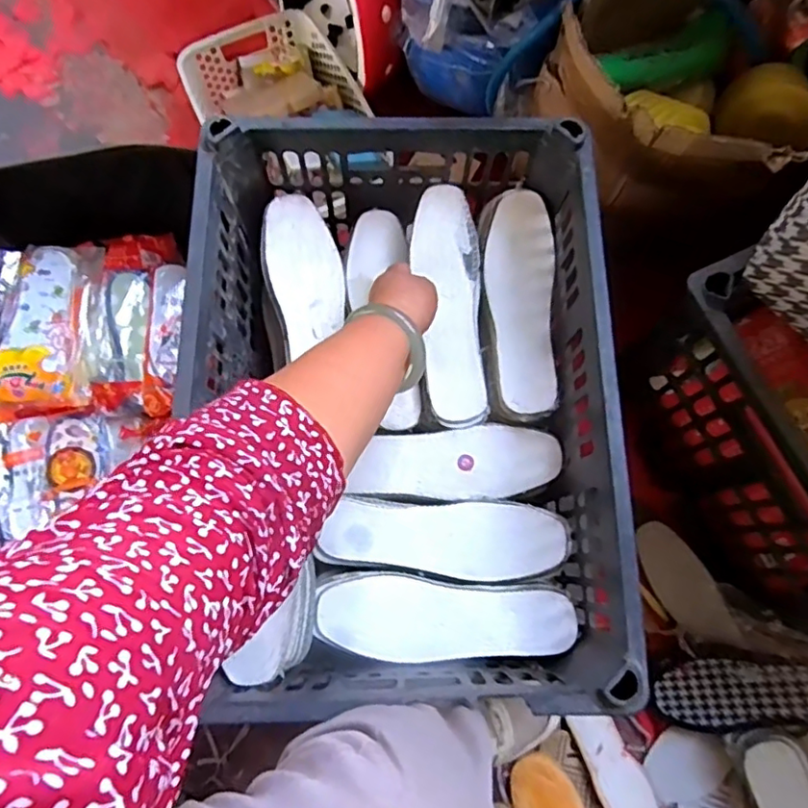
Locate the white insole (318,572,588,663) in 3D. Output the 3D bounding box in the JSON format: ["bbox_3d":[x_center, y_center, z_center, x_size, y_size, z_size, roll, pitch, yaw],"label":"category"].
[{"bbox_3d":[0.035,0.188,0.513,0.214,0.014,0.068,5,76,2],"label":"white insole"}]

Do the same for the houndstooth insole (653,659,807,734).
[{"bbox_3d":[0.349,0.288,0.587,0.194,0.009,0.065,-21,72,37],"label":"houndstooth insole"}]

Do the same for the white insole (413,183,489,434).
[{"bbox_3d":[0.048,-0.098,0.584,0.068,0.013,0.235,-3,83,-23],"label":"white insole"}]

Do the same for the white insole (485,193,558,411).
[{"bbox_3d":[0.114,-0.100,0.580,0.065,0.026,0.215,2,77,3],"label":"white insole"}]

